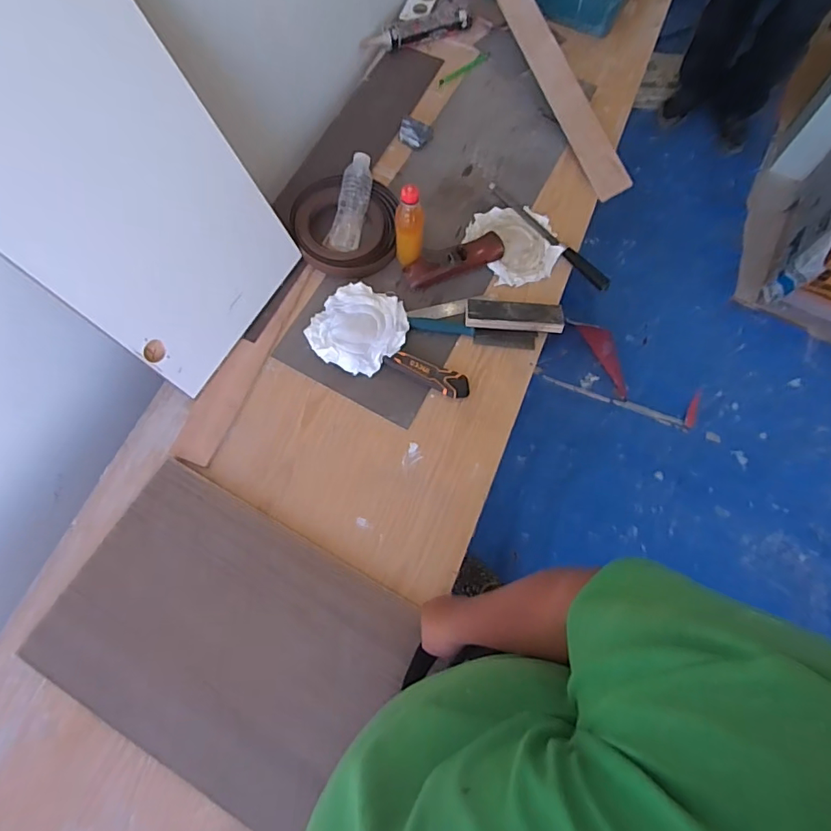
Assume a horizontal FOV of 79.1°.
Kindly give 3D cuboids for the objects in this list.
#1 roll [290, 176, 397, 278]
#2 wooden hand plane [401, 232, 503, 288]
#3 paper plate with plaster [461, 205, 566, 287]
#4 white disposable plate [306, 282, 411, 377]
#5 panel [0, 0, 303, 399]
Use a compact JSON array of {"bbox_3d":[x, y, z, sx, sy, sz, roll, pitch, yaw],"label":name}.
[{"bbox_3d":[-0.139,-0.371,0.991,0.199,0.049,0.193,0,69,0],"label":"roll"},{"bbox_3d":[0.075,-0.299,0.975,0.194,0.034,0.050,-21,71,-8],"label":"wooden hand plane"},{"bbox_3d":[0.204,-0.349,1.008,0.163,0.020,0.182,-26,71,-9],"label":"paper plate with plaster"},{"bbox_3d":[-0.102,-0.157,0.916,0.161,0.033,0.166,0,69,0],"label":"white disposable plate"},{"bbox_3d":[-0.386,-0.298,0.698,0.017,0.536,0.331,24,72,29],"label":"panel"}]

